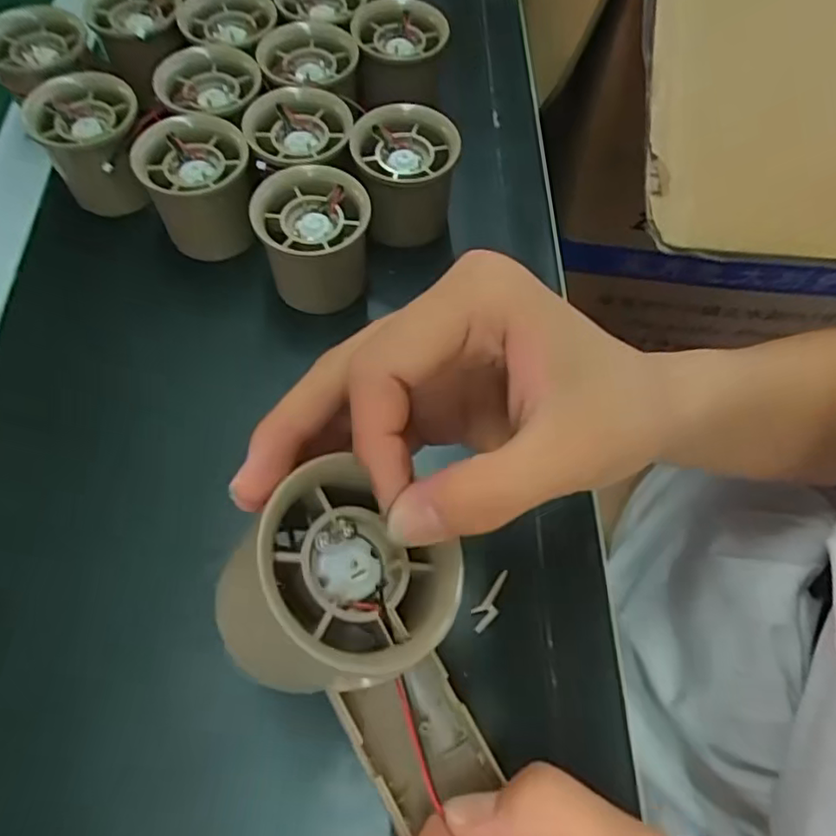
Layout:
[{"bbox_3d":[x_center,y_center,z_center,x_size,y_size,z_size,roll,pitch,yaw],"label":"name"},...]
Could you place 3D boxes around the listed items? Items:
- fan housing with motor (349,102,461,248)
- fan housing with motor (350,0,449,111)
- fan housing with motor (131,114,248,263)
[{"bbox_3d":[-0.007,-0.129,0.344,0.053,0.054,0.058,0,64,-1],"label":"fan housing with motor"},{"bbox_3d":[-0.010,-0.215,0.375,0.055,0.035,0.065,-10,65,-6],"label":"fan housing with motor"},{"bbox_3d":[-0.115,-0.122,0.337,0.053,0.053,0.053,0,64,-1],"label":"fan housing with motor"}]

